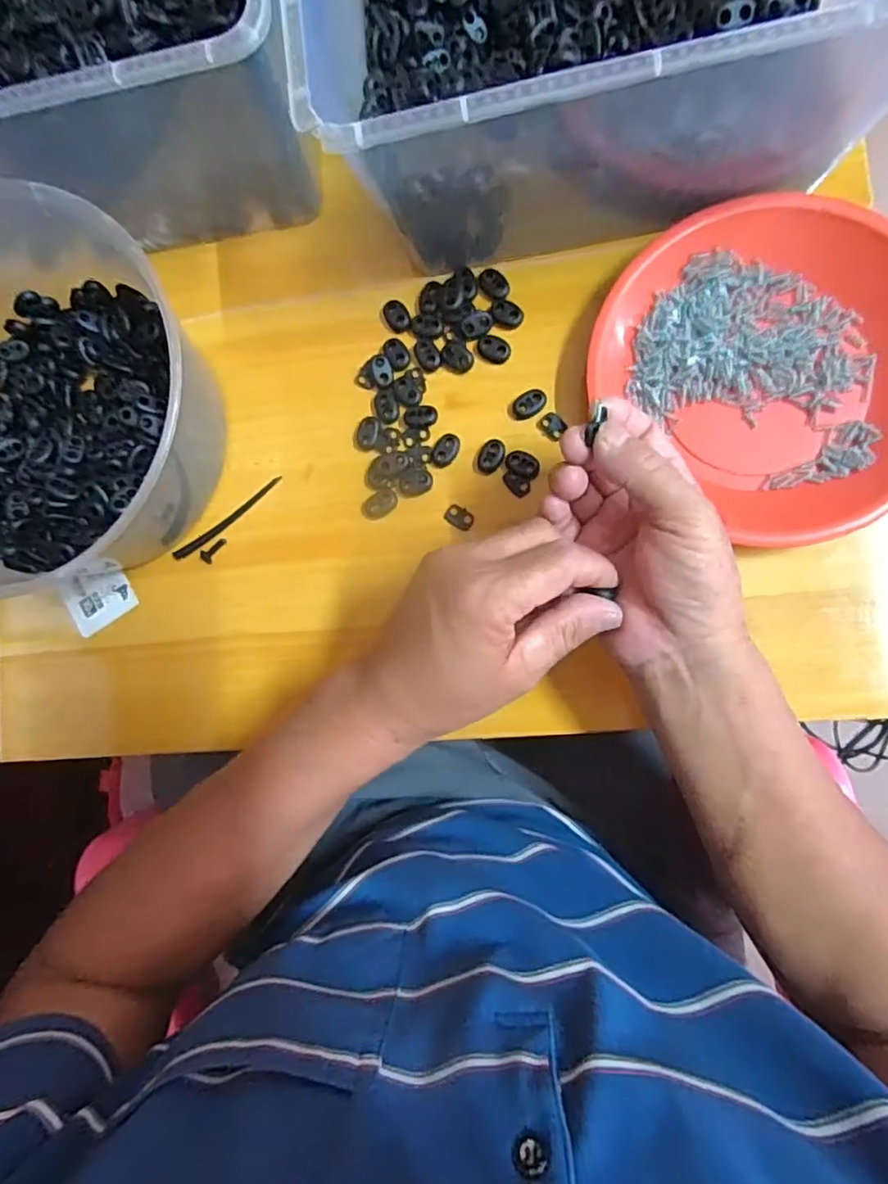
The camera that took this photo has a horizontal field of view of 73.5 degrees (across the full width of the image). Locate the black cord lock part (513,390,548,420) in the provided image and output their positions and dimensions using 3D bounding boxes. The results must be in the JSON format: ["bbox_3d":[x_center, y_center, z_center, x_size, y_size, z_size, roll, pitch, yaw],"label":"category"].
[{"bbox_3d":[0.054,-0.118,0.373,0.022,0.005,0.015,-35,83,5],"label":"black cord lock part"}]

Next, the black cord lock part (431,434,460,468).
[{"bbox_3d":[0.001,-0.090,0.380,0.015,0.005,0.022,29,92,8],"label":"black cord lock part"}]

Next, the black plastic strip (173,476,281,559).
[{"bbox_3d":[-0.147,-0.049,0.406,0.090,0.006,0.008,-37,83,5],"label":"black plastic strip"}]

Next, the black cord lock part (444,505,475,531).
[{"bbox_3d":[0.010,-0.048,0.379,0.018,0.004,0.013,34,92,8],"label":"black cord lock part"}]

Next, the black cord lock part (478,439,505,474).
[{"bbox_3d":[0.030,-0.085,0.374,0.015,0.005,0.021,26,91,8],"label":"black cord lock part"}]

